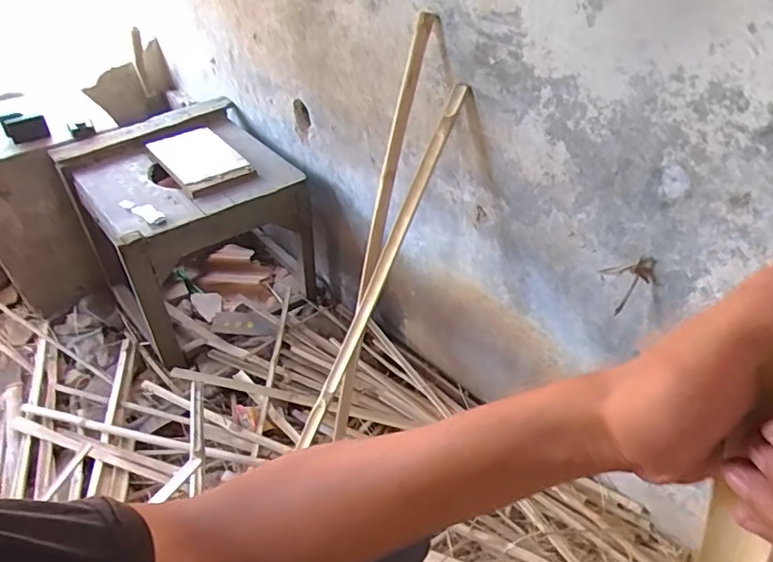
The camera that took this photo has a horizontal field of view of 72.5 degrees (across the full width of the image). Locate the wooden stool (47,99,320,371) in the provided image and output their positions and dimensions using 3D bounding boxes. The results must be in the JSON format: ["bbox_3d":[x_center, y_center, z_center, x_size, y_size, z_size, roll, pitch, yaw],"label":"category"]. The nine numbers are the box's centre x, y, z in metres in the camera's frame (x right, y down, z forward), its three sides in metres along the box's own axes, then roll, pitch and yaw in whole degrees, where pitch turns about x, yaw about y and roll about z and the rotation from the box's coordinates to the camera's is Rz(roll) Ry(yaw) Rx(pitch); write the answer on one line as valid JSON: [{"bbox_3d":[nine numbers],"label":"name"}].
[{"bbox_3d":[-0.454,-0.120,1.299,0.438,0.445,0.376,-32,49,-30],"label":"wooden stool"}]

